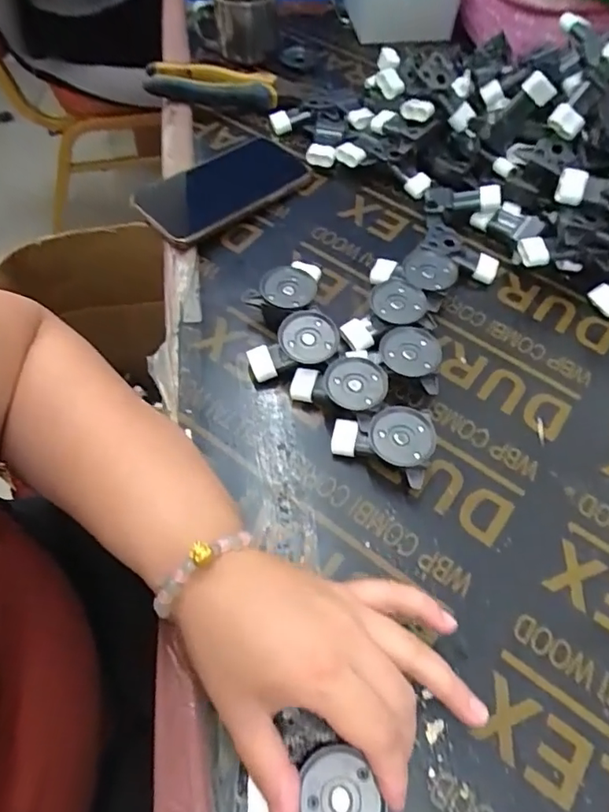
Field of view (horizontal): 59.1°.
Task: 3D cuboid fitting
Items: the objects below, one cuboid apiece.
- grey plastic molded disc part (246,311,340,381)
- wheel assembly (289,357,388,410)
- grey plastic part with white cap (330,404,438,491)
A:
[{"bbox_3d":[-0.009,-0.045,0.396,0.065,0.031,0.033,-12,60,-9],"label":"grey plastic molded disc part"},{"bbox_3d":[0.024,-0.013,0.387,0.065,0.027,0.039,8,58,3],"label":"wheel assembly"},{"bbox_3d":[0.054,0.023,0.367,0.065,0.031,0.044,21,60,10],"label":"grey plastic part with white cap"}]

